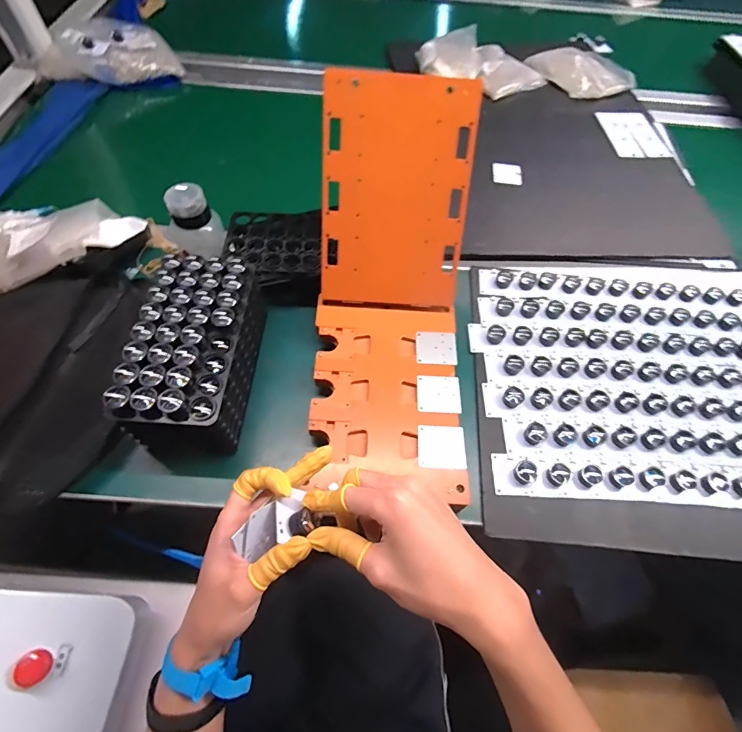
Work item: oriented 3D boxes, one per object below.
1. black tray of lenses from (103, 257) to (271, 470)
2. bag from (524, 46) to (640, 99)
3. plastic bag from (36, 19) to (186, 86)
[{"bbox_3d":[-0.186,-0.008,0.433,0.100,0.103,0.202,5,61,0],"label":"black tray of lenses"},{"bbox_3d":[0.444,-0.626,0.849,0.159,0.024,0.184,-27,65,-17],"label":"bag"},{"bbox_3d":[-0.513,-0.603,0.783,0.258,0.046,0.136,-17,62,-12],"label":"plastic bag"}]

